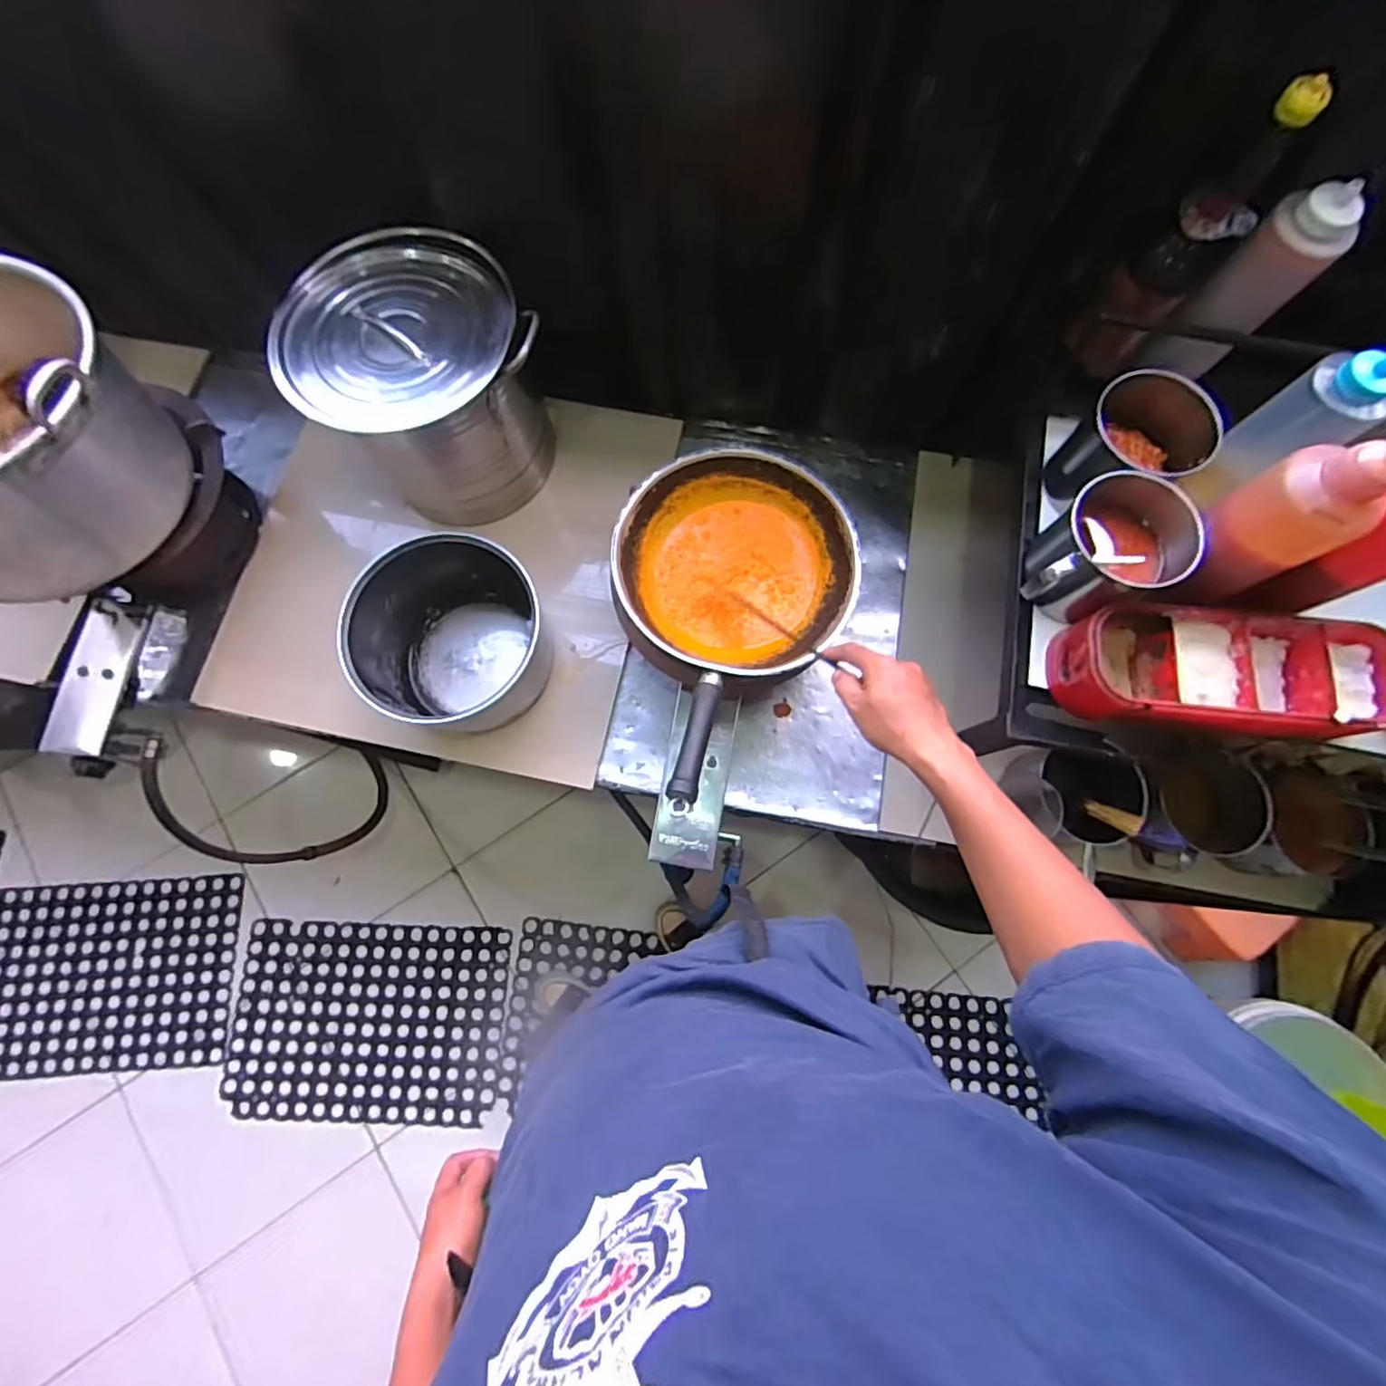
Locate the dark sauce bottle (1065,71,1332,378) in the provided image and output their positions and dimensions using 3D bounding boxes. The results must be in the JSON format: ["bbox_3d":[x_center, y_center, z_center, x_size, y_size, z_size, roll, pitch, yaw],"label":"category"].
[{"bbox_3d":[0.452,-0.416,0.574,0.074,0.256,0.077,36,80,8],"label":"dark sauce bottle"}]

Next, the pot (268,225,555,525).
[{"bbox_3d":[-0.351,-0.398,0.850,0.284,0.308,0.234,-34,79,-7],"label":"pot"}]

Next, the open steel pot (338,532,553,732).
[{"bbox_3d":[-0.319,-0.075,0.833,0.231,0.170,0.226,0,77,0],"label":"open steel pot"}]

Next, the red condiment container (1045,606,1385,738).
[{"bbox_3d":[0.529,-0.017,0.620,0.304,0.071,0.118,4,77,1],"label":"red condiment container"}]

